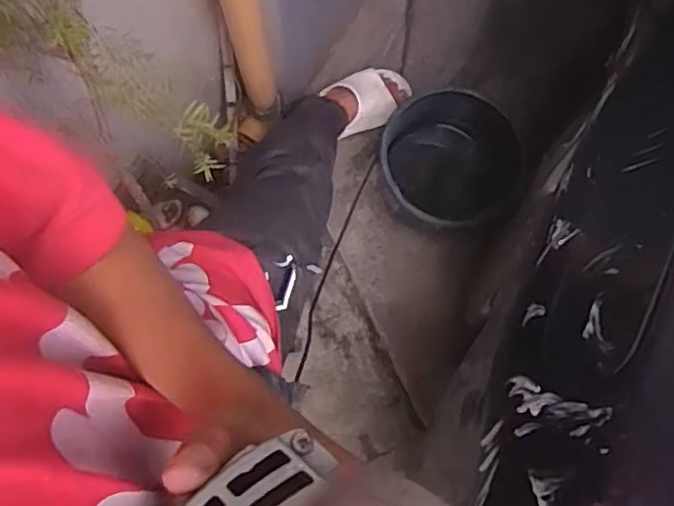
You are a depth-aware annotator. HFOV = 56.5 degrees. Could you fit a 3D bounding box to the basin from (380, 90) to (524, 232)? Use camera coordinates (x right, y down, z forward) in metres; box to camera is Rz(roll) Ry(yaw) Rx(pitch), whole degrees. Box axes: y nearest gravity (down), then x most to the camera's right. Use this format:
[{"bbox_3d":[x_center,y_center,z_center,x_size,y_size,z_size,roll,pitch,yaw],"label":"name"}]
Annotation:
[{"bbox_3d":[0.216,-0.159,1.220,0.239,0.197,0.227,0,79,-1],"label":"basin"}]

